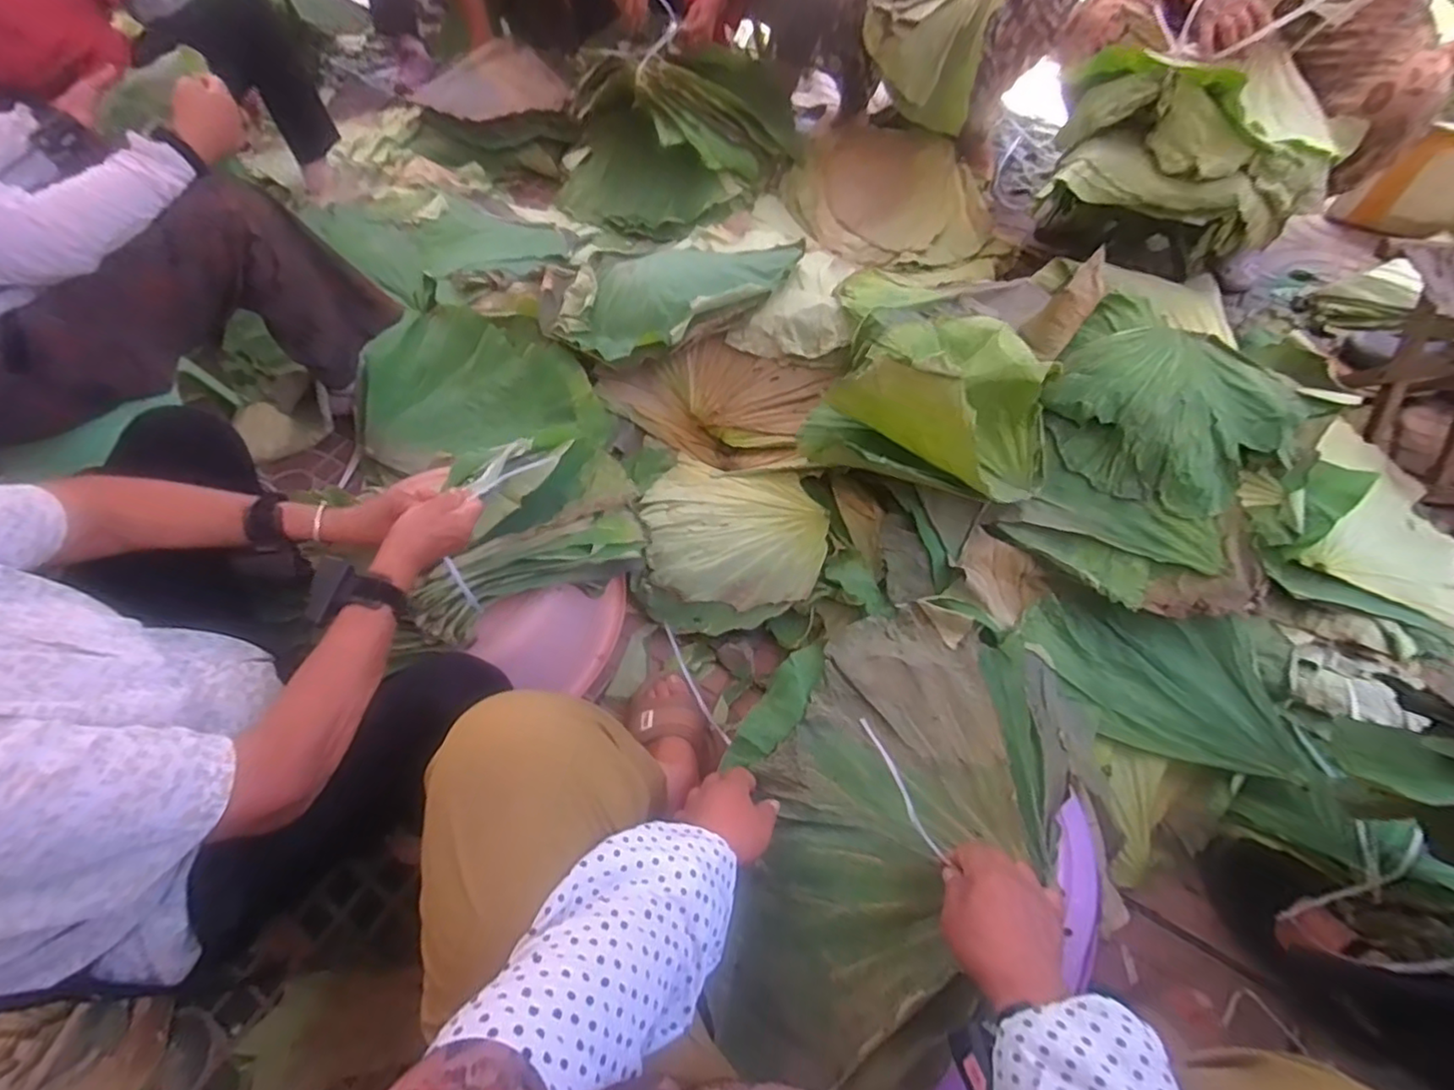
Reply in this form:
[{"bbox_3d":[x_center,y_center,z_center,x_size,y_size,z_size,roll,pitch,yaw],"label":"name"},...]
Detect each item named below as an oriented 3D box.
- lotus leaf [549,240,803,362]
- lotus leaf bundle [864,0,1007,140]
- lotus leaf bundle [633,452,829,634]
[{"bbox_3d":[-0.090,-0.478,1.190,0.452,0.086,0.253,-1,59,4],"label":"lotus leaf"},{"bbox_3d":[0.425,-1.058,1.356,0.250,0.258,0.198,19,63,15],"label":"lotus leaf bundle"},{"bbox_3d":[0.007,-0.015,1.048,0.304,0.070,0.311,0,60,4],"label":"lotus leaf bundle"}]

